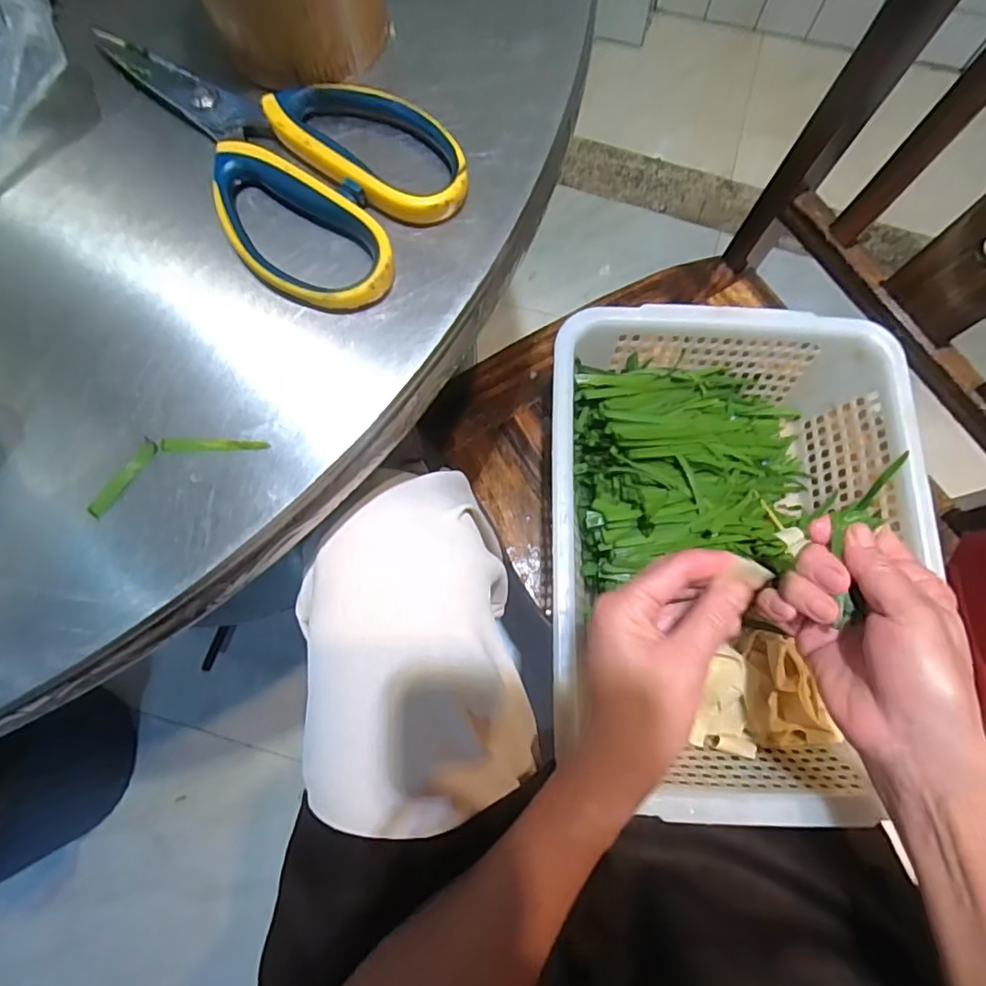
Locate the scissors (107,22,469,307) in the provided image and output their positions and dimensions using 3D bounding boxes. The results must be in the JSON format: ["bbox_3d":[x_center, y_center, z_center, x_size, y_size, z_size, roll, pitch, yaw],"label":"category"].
[{"bbox_3d":[-0.102,-0.157,0.262,0.179,0.013,0.099,38,80,9],"label":"scissors"}]

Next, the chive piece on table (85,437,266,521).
[{"bbox_3d":[-0.128,-0.014,0.235,0.071,0.004,0.021,-24,77,-5],"label":"chive piece on table"}]

